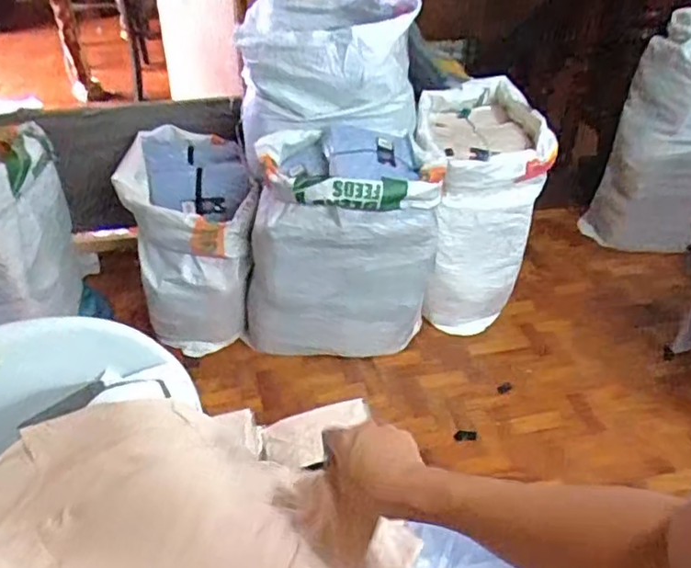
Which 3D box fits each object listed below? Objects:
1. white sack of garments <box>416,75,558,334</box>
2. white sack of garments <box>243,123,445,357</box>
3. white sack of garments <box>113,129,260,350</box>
[{"bbox_3d":[0.346,-0.195,1.788,0.325,0.527,0.505,4,40,3],"label":"white sack of garments"},{"bbox_3d":[-0.010,-0.080,1.630,0.456,0.547,0.297,10,41,10],"label":"white sack of garments"},{"bbox_3d":[-0.410,-0.120,1.757,0.331,0.411,0.444,-9,41,-12],"label":"white sack of garments"}]

